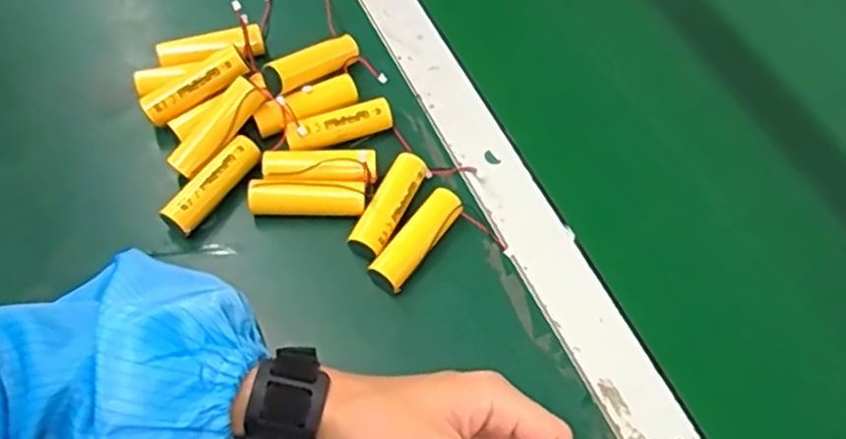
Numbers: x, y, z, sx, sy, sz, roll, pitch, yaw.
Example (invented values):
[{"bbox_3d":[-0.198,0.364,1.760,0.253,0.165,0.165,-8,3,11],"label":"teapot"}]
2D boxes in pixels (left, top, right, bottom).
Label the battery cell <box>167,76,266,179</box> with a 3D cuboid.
[{"bbox_3d":[-0.132,-0.058,0.441,0.022,0.014,0.071,40,84,17],"label":"battery cell"}]

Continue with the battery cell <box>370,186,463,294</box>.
[{"bbox_3d":[-0.003,0.013,0.427,0.021,0.018,0.074,33,63,14],"label":"battery cell"}]

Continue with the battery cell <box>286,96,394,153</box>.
[{"bbox_3d":[-0.054,-0.061,0.458,0.073,0.014,0.019,-22,65,-16],"label":"battery cell"}]

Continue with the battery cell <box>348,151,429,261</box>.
[{"bbox_3d":[-0.020,-0.009,0.437,0.021,0.014,0.074,25,62,10],"label":"battery cell"}]

